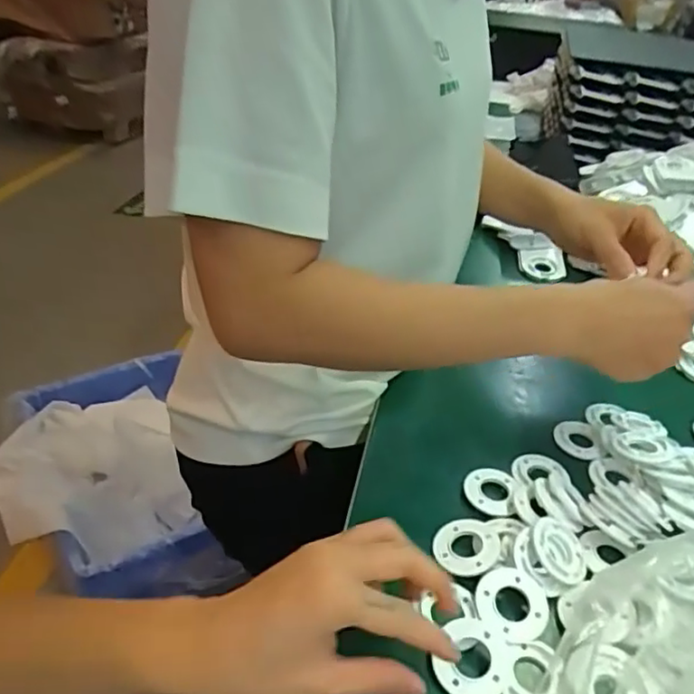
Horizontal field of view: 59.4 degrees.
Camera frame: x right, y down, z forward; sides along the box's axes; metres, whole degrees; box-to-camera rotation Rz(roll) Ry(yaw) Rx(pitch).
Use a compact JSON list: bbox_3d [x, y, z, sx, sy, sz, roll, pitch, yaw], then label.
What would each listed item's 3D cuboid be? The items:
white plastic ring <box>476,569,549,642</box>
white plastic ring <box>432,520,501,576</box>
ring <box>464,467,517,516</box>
[{"bbox_3d":[0.104,0.160,0.383,0.042,0.012,0.044,3,36,-2],"label":"white plastic ring"},{"bbox_3d":[0.081,0.132,0.408,0.041,0.005,0.044,23,39,23],"label":"white plastic ring"},{"bbox_3d":[0.108,0.108,0.457,0.038,0.006,0.041,3,36,-2],"label":"ring"}]

